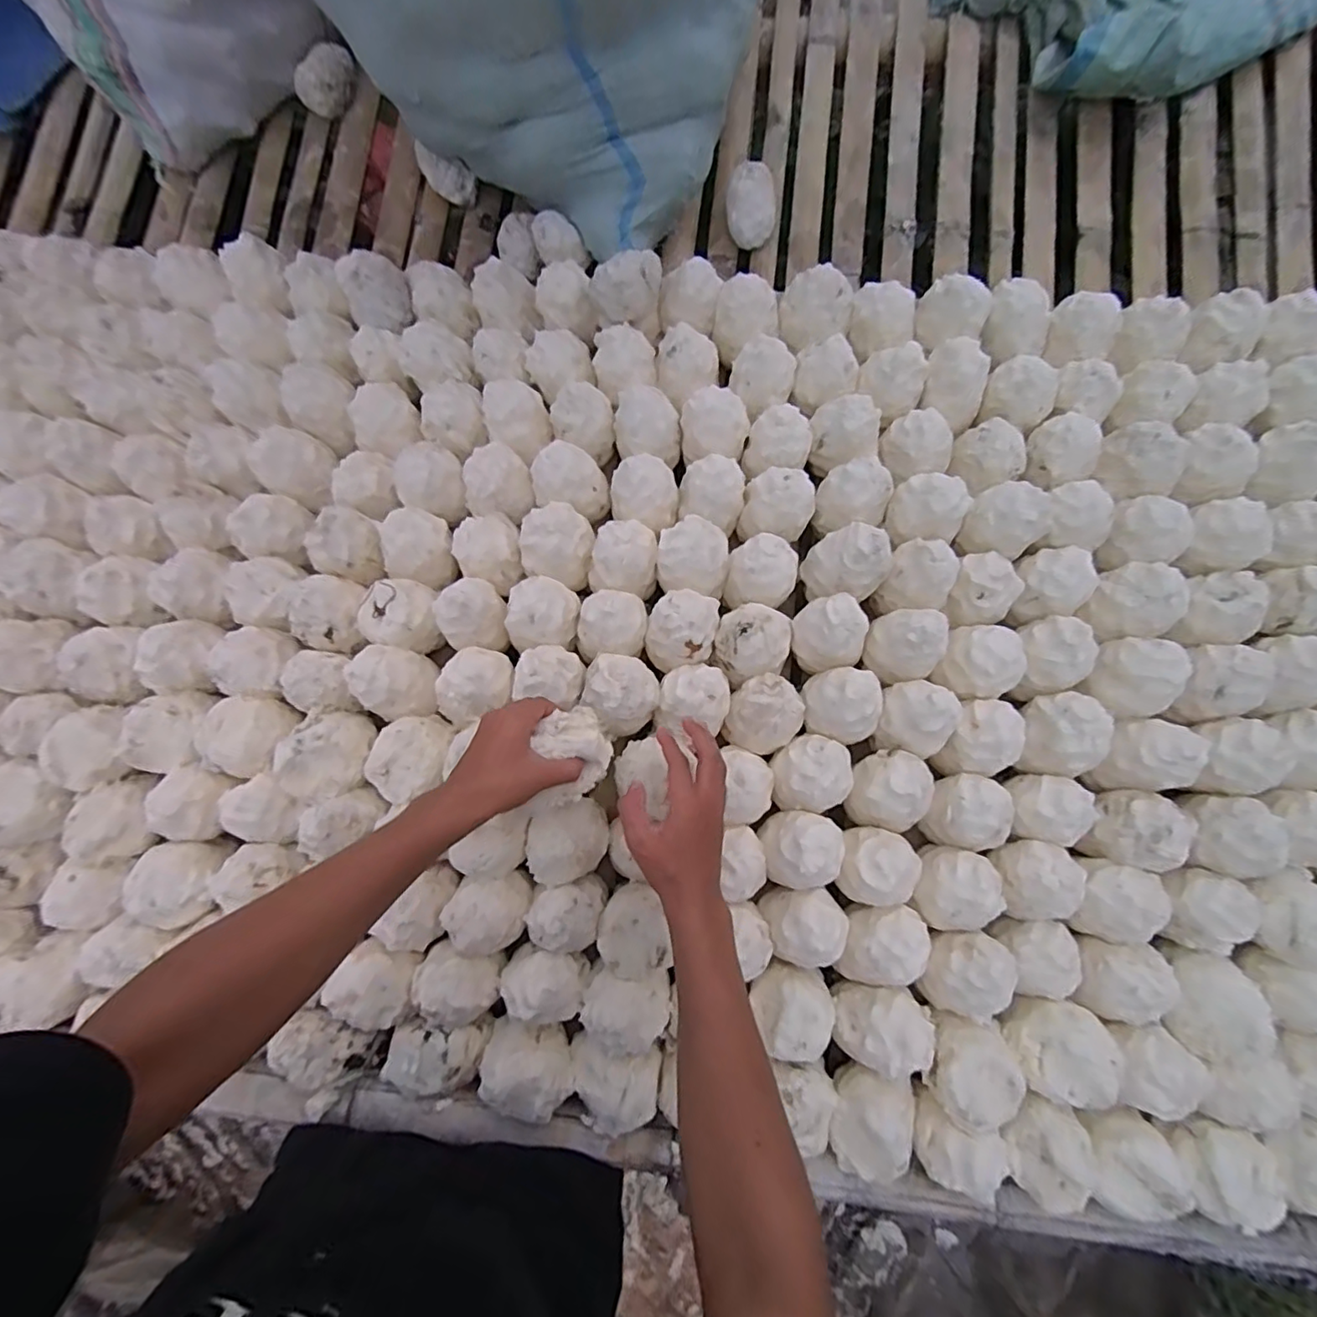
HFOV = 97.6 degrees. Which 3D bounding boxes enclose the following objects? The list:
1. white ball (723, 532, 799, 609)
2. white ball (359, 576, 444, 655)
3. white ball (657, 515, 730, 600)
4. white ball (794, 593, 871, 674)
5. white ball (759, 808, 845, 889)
[{"bbox_3d":[0.123,-0.100,0.686,0.079,0.068,0.073,0,80,0],"label":"white ball"},{"bbox_3d":[-0.302,-0.052,0.683,0.079,0.072,0.082,0,80,0],"label":"white ball"},{"bbox_3d":[0.042,-0.122,0.676,0.082,0.071,0.084,0,80,0],"label":"white ball"},{"bbox_3d":[0.196,-0.029,0.655,0.075,0.070,0.077,0,80,0],"label":"white ball"},{"bbox_3d":[0.157,0.207,0.621,0.085,0.066,0.079,0,80,0],"label":"white ball"}]

